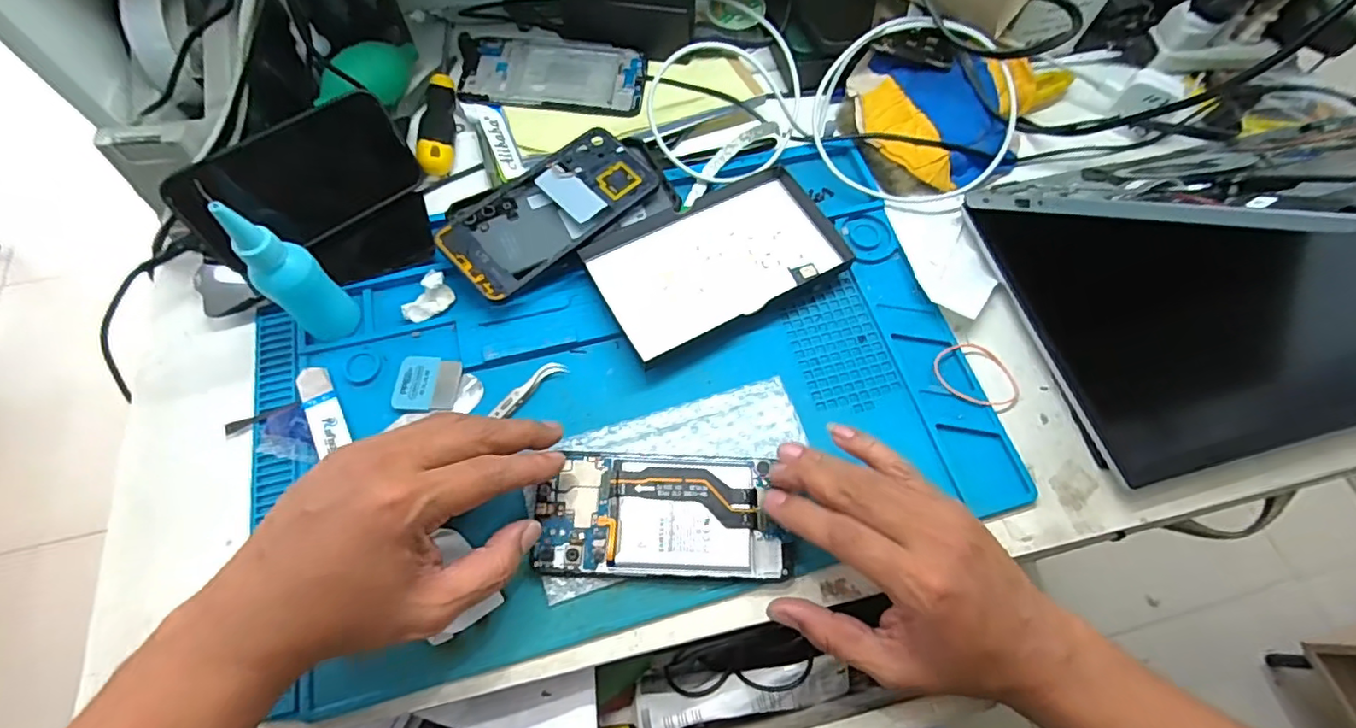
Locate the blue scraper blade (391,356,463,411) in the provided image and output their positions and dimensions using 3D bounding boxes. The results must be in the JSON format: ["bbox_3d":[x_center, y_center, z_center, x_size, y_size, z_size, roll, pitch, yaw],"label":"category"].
[{"bbox_3d":[-0.171,0.013,0.389,0.043,0.004,0.038,3,69,-1],"label":"blue scraper blade"}]

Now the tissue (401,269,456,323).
[{"bbox_3d":[-0.178,-0.046,0.409,0.021,0.015,0.039,32,71,9],"label":"tissue"}]

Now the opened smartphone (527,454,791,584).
[{"bbox_3d":[-0.009,0.092,0.348,0.151,0.006,0.070,5,69,0],"label":"opened smartphone"}]

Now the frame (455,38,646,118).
[{"bbox_3d":[-0.106,-0.252,0.496,0.155,0.007,0.077,9,69,1],"label":"frame"}]

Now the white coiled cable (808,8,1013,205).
[{"bbox_3d":[0.191,-0.205,0.465,0.159,0.029,0.156,0,88,9],"label":"white coiled cable"}]

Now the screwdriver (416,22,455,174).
[{"bbox_3d":[-0.206,-0.237,0.494,0.025,0.024,0.188,-7,62,-5],"label":"screwdriver"}]

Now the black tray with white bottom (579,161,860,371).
[{"bbox_3d":[0.030,-0.080,0.425,0.180,0.021,0.104,-28,73,-12],"label":"black tray with white bottom"}]

